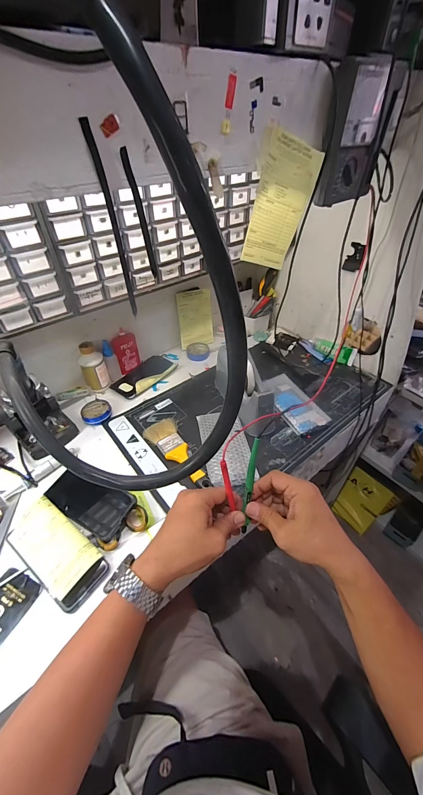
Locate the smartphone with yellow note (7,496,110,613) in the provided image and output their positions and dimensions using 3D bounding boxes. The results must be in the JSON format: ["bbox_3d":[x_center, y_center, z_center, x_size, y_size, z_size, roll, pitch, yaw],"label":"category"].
[{"bbox_3d":[-0.231,0.227,0.447,0.161,0.022,0.078,26,50,25],"label":"smartphone with yellow note"}]

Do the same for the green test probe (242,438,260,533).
[{"bbox_3d":[0.049,0.116,0.384,0.010,0.135,0.006,8,15,9],"label":"green test probe"}]

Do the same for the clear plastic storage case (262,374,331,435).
[{"bbox_3d":[0.177,0.009,0.669,0.087,0.010,0.167,-20,47,-19],"label":"clear plastic storage case"}]

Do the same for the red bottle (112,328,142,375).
[{"bbox_3d":[-0.209,-0.114,0.738,0.022,0.094,0.063,28,51,26],"label":"red bottle"}]

